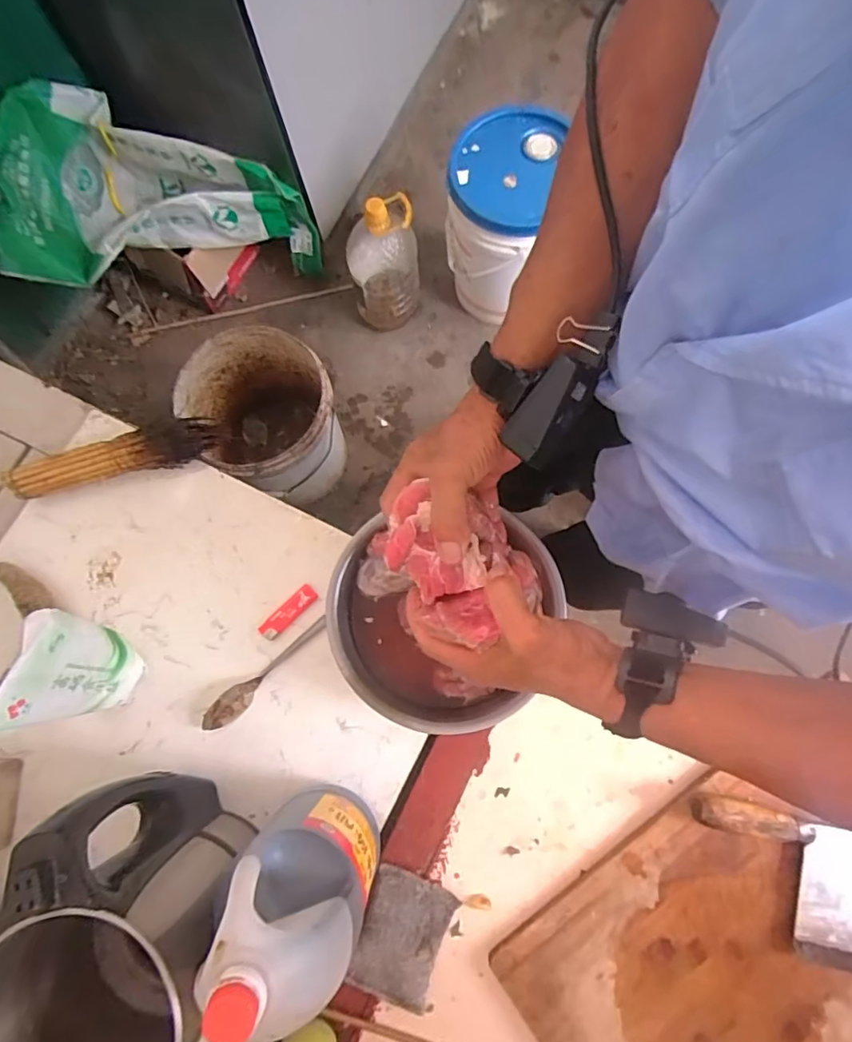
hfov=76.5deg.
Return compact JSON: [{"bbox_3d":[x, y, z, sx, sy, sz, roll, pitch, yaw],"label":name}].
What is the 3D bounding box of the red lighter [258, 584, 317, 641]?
[{"bbox_3d":[-0.164,0.109,0.645,0.077,0.010,0.022,-44,80,-8],"label":"red lighter"}]

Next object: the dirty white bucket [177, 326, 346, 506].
[{"bbox_3d":[-0.332,-0.221,1.208,0.280,0.328,0.294,0,77,1],"label":"dirty white bucket"}]

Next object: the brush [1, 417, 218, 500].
[{"bbox_3d":[-0.382,-0.076,0.667,0.247,0.049,0.042,-15,77,-2],"label":"brush"}]

